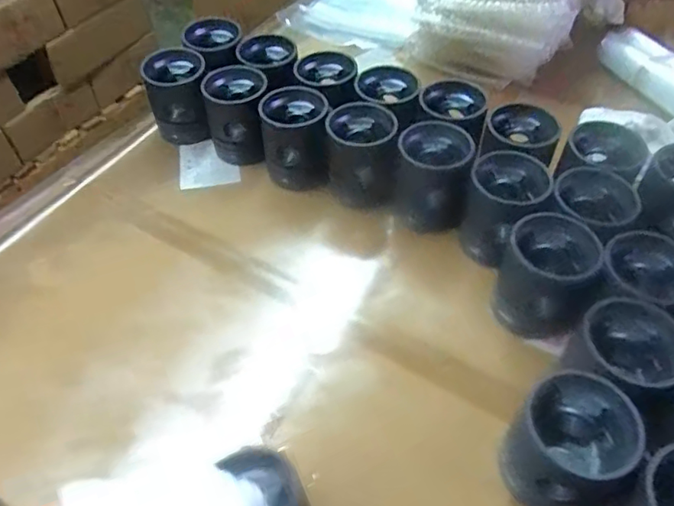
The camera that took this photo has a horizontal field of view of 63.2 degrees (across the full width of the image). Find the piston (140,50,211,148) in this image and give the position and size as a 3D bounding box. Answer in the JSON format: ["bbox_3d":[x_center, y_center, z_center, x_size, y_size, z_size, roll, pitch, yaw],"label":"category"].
[{"bbox_3d":[-0.235,-0.233,0.827,0.090,0.108,0.091,-10,51,-4],"label":"piston"}]

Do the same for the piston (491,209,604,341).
[{"bbox_3d":[0.224,0.026,0.596,0.088,0.102,0.097,10,52,12],"label":"piston"}]

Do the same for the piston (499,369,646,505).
[{"bbox_3d":[0.198,0.164,0.475,0.091,0.096,0.098,-2,51,2],"label":"piston"}]

